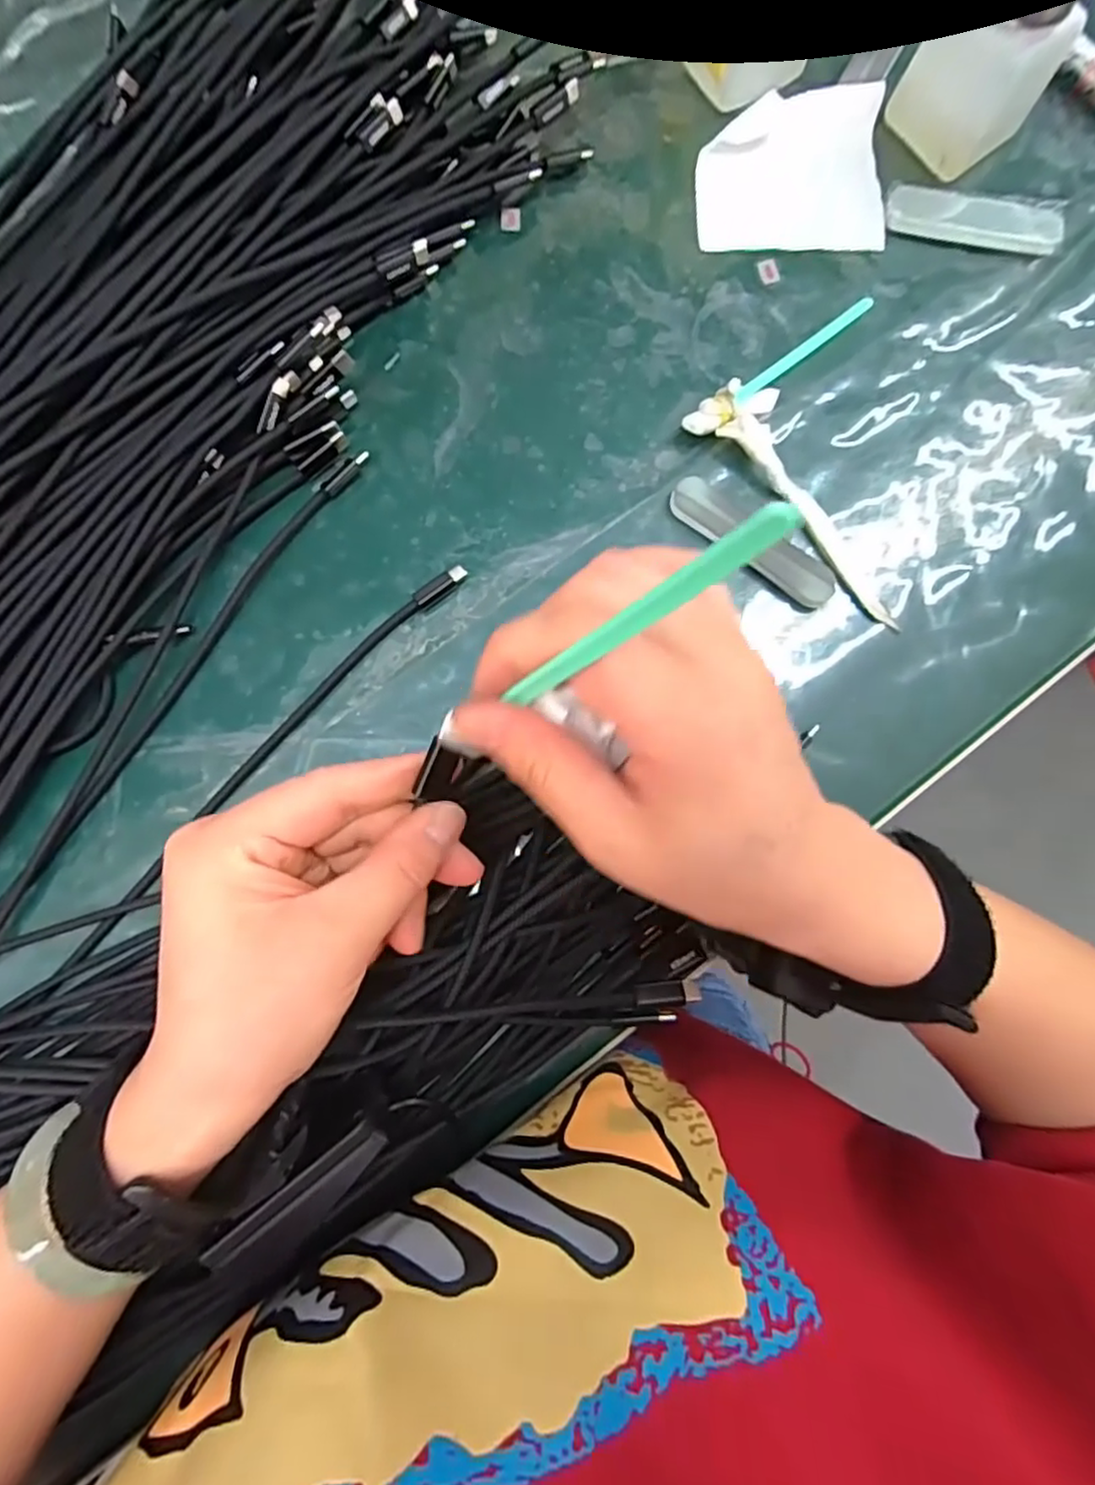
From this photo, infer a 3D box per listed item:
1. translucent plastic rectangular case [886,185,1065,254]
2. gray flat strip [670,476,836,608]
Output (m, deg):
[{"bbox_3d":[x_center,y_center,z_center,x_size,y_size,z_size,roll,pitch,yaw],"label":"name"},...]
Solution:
[{"bbox_3d":[0.213,-0.262,0.329,0.087,0.008,0.024,10,82,-1],"label":"translucent plastic rectangular case"},{"bbox_3d":[0.094,-0.092,0.304,0.086,0.004,0.020,38,83,2],"label":"gray flat strip"}]

